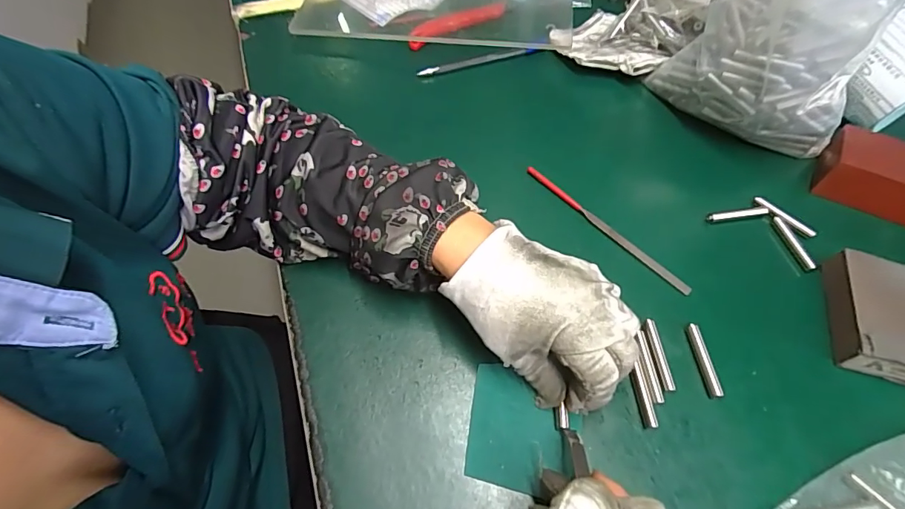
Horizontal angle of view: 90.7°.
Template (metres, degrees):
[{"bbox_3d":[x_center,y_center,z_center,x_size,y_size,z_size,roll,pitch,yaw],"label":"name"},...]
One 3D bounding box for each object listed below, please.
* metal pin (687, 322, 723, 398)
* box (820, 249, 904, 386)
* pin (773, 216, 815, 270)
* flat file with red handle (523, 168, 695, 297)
[{"bbox_3d":[0.163,0.068,0.292,0.007,0.008,0.048,1,56,-2],"label":"metal pin"},{"bbox_3d":[0.291,0.043,0.295,0.072,0.022,0.079,17,57,9],"label":"box"},{"bbox_3d":[0.257,-0.009,0.336,0.005,0.004,0.047,-9,57,-8],"label":"pin"},{"bbox_3d":[0.117,-0.022,0.352,0.008,0.009,0.154,-36,64,-19],"label":"flat file with red handle"}]

